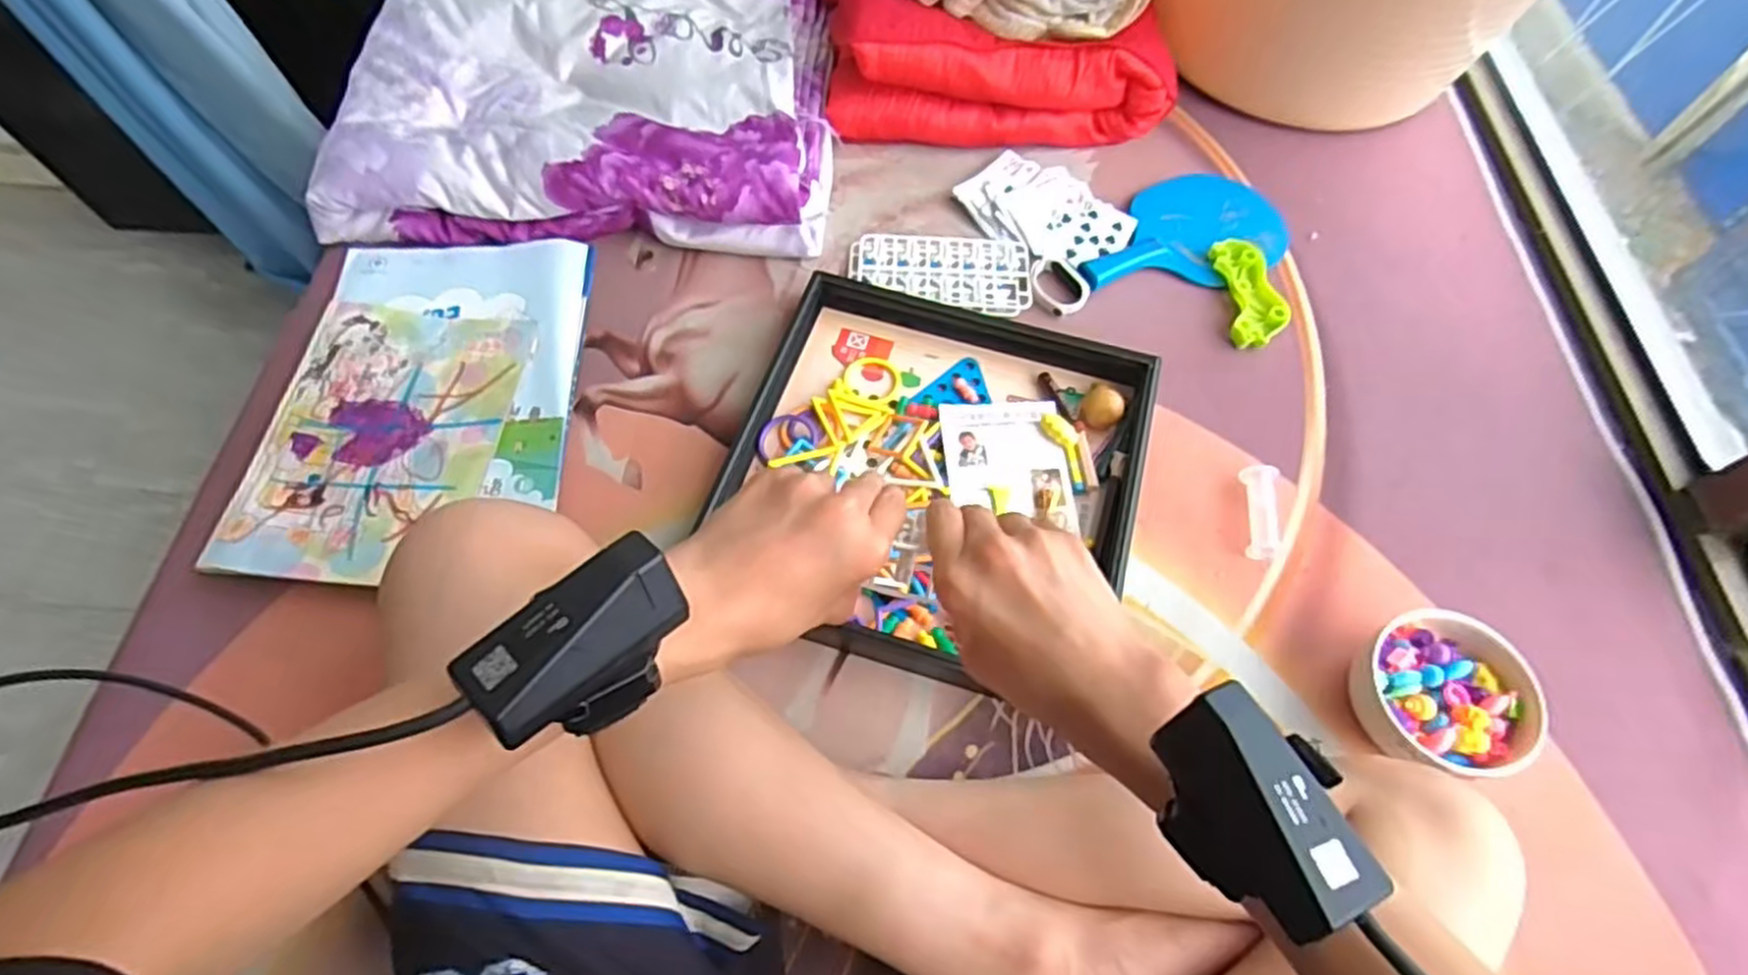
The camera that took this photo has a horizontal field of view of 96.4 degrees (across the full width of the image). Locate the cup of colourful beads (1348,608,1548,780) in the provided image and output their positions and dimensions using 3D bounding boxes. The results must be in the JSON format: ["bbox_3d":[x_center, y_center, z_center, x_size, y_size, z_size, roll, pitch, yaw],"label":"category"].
[{"bbox_3d":[0.377,0.138,0.528,0.102,0.053,0.105,0,64,0],"label":"cup of colourful beads"}]

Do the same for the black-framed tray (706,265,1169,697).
[{"bbox_3d":[0.050,-0.023,0.613,0.298,0.034,0.302,15,65,7],"label":"black-framed tray"}]

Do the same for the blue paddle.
[{"bbox_3d":[0.290,-0.240,0.746,0.226,0.020,0.131,-28,67,-13],"label":"blue paddle"}]

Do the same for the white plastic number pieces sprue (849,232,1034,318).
[{"bbox_3d":[0.062,-0.202,0.719,0.164,0.005,0.083,7,64,3],"label":"white plastic number pieces sprue"}]

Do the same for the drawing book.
[{"bbox_3d":[-0.355,-0.077,0.628,0.219,0.017,0.324,2,61,-5],"label":"drawing book"}]

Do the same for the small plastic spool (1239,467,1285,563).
[{"bbox_3d":[0.303,0.018,0.608,0.028,0.024,0.076,4,64,2],"label":"small plastic spool"}]

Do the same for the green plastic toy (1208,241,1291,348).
[{"bbox_3d":[0.343,-0.179,0.714,0.053,0.014,0.114,-5,64,-2],"label":"green plastic toy"}]

